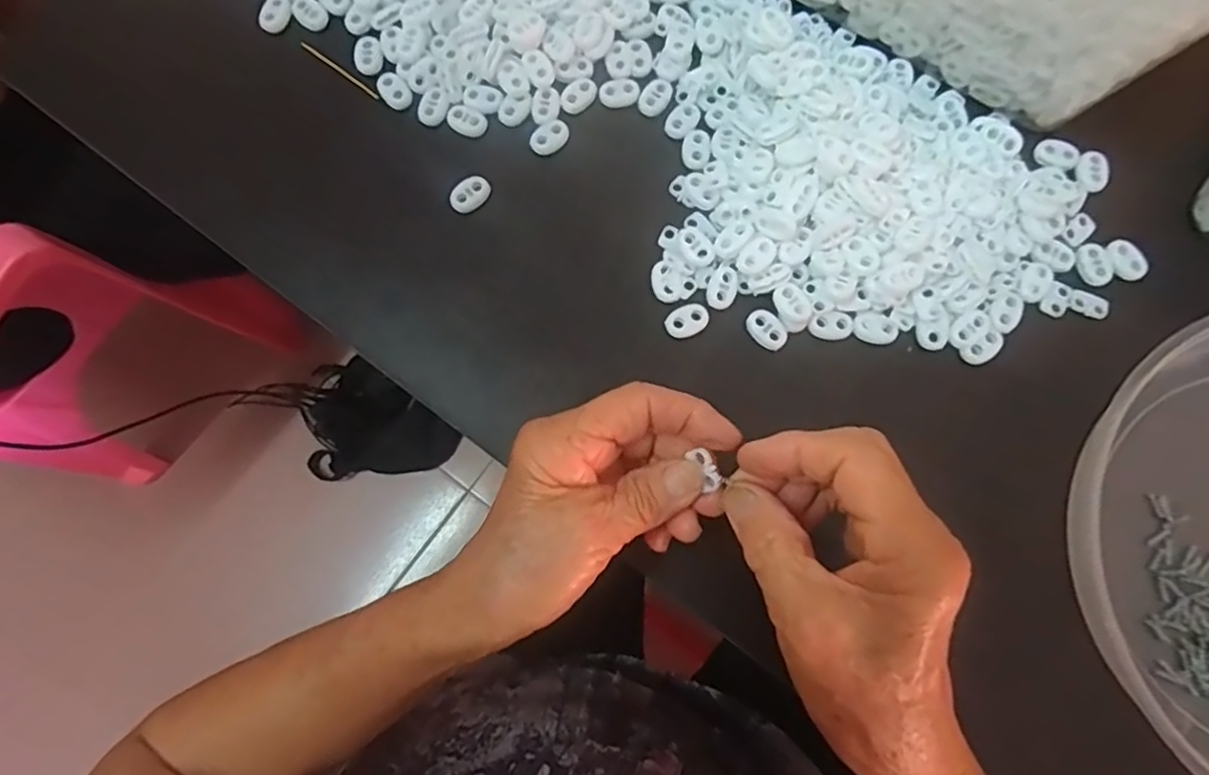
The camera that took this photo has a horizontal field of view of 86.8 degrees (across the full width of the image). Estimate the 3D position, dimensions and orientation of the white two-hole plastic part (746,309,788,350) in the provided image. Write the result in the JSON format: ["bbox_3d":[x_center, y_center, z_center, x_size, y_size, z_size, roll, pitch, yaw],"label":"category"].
[{"bbox_3d":[0.083,-0.030,0.328,0.016,0.004,0.022,-37,80,-6],"label":"white two-hole plastic part"}]

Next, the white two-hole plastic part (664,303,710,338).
[{"bbox_3d":[0.042,-0.035,0.327,0.023,0.004,0.015,-25,79,-4],"label":"white two-hole plastic part"}]

